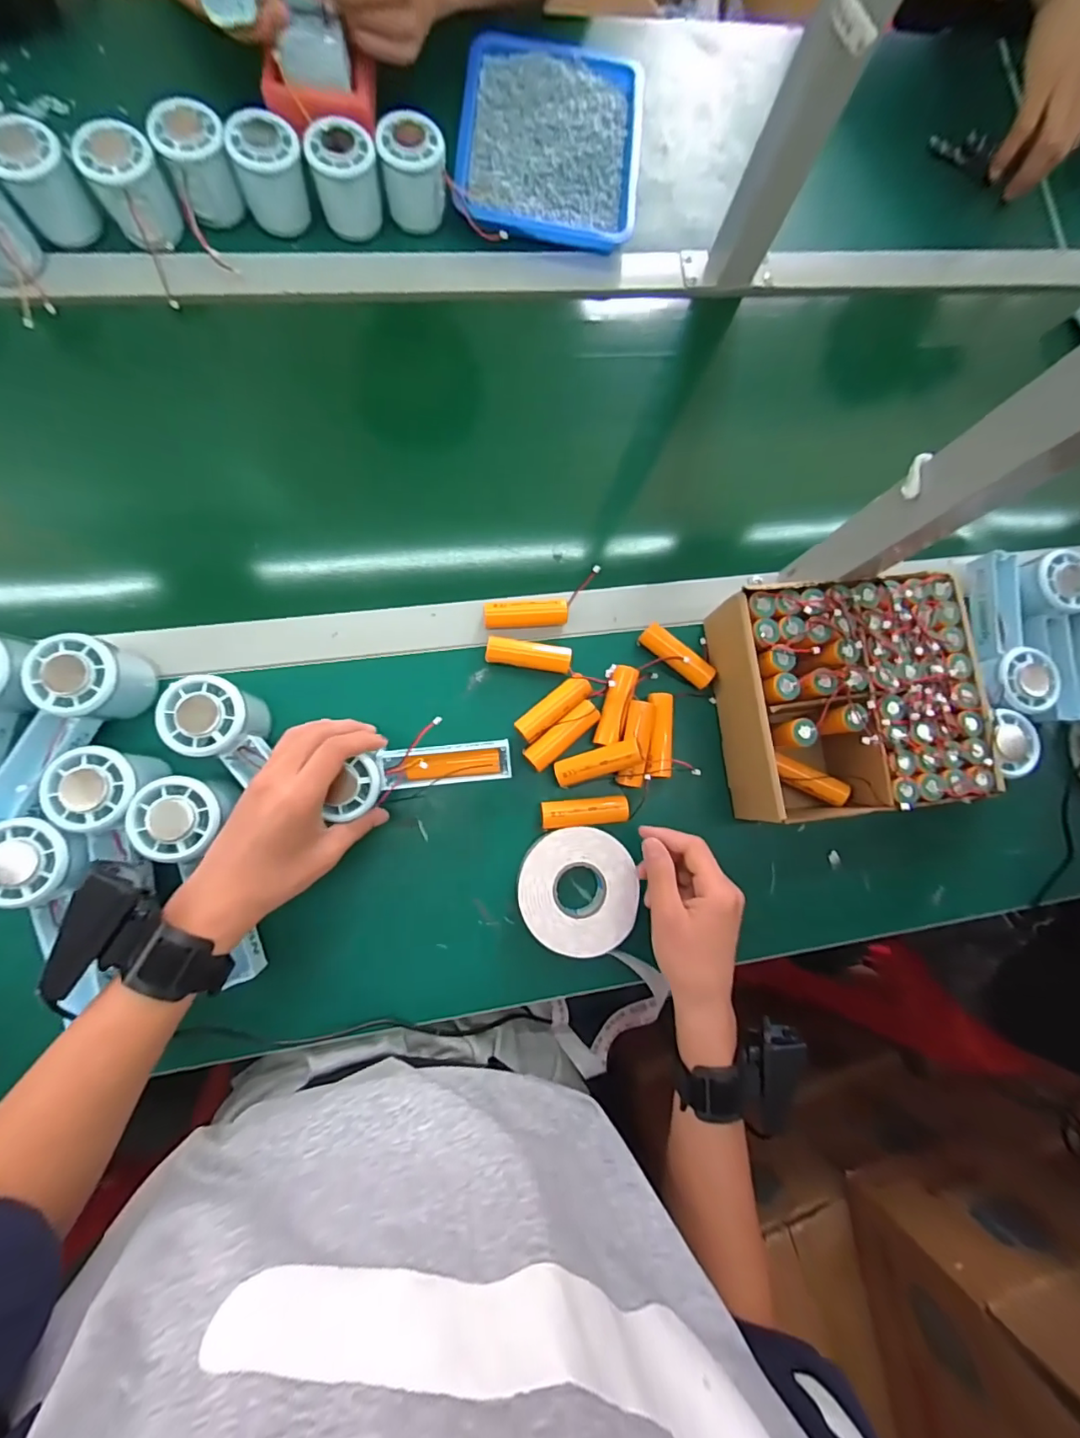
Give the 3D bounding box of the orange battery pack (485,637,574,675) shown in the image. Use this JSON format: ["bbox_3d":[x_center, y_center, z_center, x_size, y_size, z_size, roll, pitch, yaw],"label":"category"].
[{"bbox_3d":[-0.010,-0.053,0.437,0.070,0.019,0.020,8,81,-6],"label":"orange battery pack"}]

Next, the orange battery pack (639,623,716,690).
[{"bbox_3d":[0.119,-0.054,0.453,0.071,0.023,0.019,40,79,0],"label":"orange battery pack"}]

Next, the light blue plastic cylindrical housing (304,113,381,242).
[{"bbox_3d":[-0.173,-0.483,0.465,0.055,0.062,0.047,-7,83,-8],"label":"light blue plastic cylindrical housing"}]

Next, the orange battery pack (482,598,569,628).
[{"bbox_3d":[-0.012,-0.091,0.448,0.071,0.016,0.023,-3,82,-7],"label":"orange battery pack"}]

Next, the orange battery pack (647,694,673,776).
[{"bbox_3d":[0.103,0.014,0.442,0.022,0.018,0.070,4,82,-6],"label":"orange battery pack"}]

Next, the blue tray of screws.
[{"bbox_3d":[0.010,-0.566,0.514,0.173,0.031,0.225,5,81,-6],"label":"blue tray of screws"}]

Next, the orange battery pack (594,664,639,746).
[{"bbox_3d":[0.064,-0.011,0.442,0.022,0.018,0.070,19,80,-4],"label":"orange battery pack"}]

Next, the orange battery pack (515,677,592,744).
[{"bbox_3d":[0.011,-0.009,0.434,0.070,0.016,0.024,-39,88,-10],"label":"orange battery pack"}]

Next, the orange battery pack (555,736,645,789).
[{"bbox_3d":[0.048,0.036,0.422,0.071,0.017,0.022,-20,87,10],"label":"orange battery pack"}]

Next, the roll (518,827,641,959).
[{"bbox_3d":[0.031,0.139,0.422,0.092,0.024,0.098,1,82,-7],"label":"roll"}]

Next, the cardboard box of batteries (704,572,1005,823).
[{"bbox_3d":[0.254,-0.016,0.437,0.196,0.080,0.183,-6,83,-8],"label":"cardboard box of batteries"}]

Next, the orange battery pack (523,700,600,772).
[{"bbox_3d":[0.018,0.014,0.435,0.071,0.021,0.022,-41,88,-10],"label":"orange battery pack"}]

